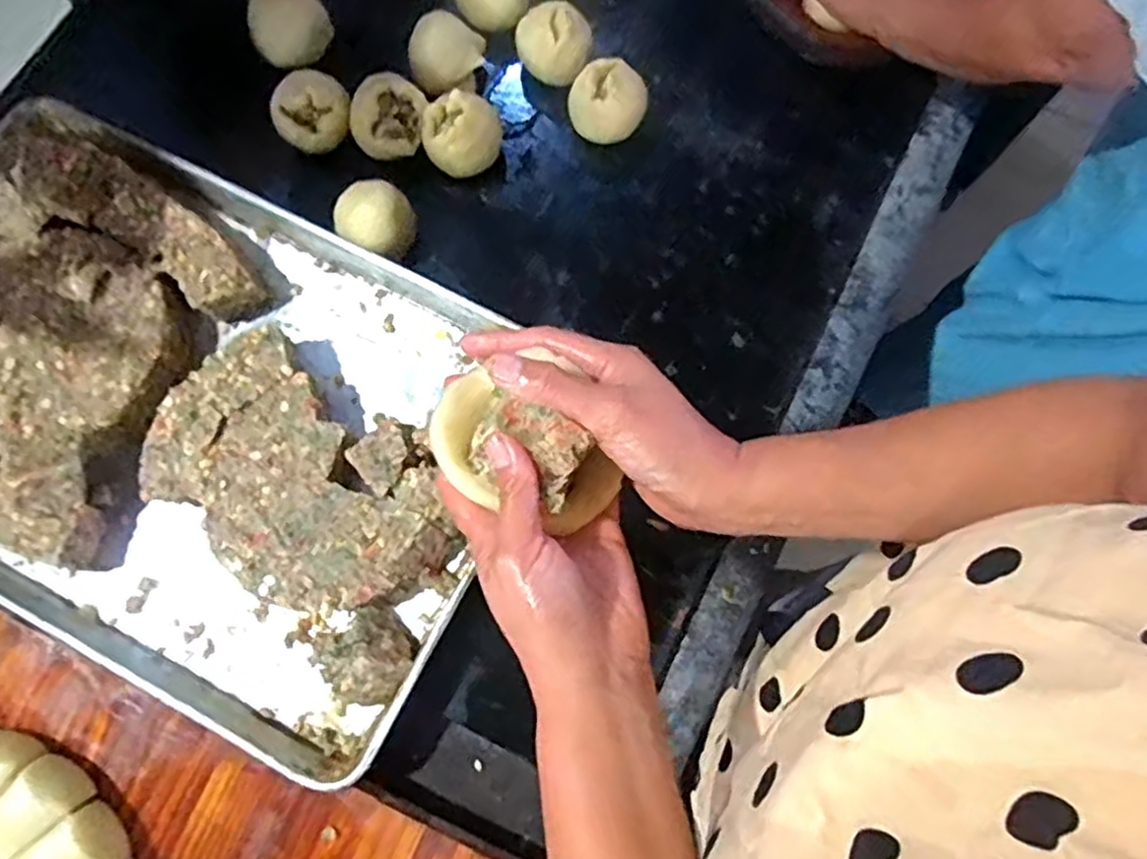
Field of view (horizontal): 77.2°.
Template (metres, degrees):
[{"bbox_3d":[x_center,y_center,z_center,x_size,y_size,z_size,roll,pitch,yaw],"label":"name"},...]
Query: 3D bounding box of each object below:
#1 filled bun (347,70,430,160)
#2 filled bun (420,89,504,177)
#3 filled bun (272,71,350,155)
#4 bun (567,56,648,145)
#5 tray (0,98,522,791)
[{"bbox_3d":[-0.177,-0.301,0.686,0.072,0.042,0.072,24,78,5],"label":"filled bun"},{"bbox_3d":[-0.104,-0.272,0.686,0.073,0.066,0.071,0,77,0],"label":"filled bun"},{"bbox_3d":[-0.252,-0.307,0.695,0.075,0.049,0.067,-25,78,-6],"label":"filled bun"},{"bbox_3d":[0.037,-0.314,0.694,0.068,0.057,0.068,0,77,0],"label":"bun"},{"bbox_3d":[-0.348,-0.017,0.628,0.591,0.077,0.400,27,77,6],"label":"tray"}]

